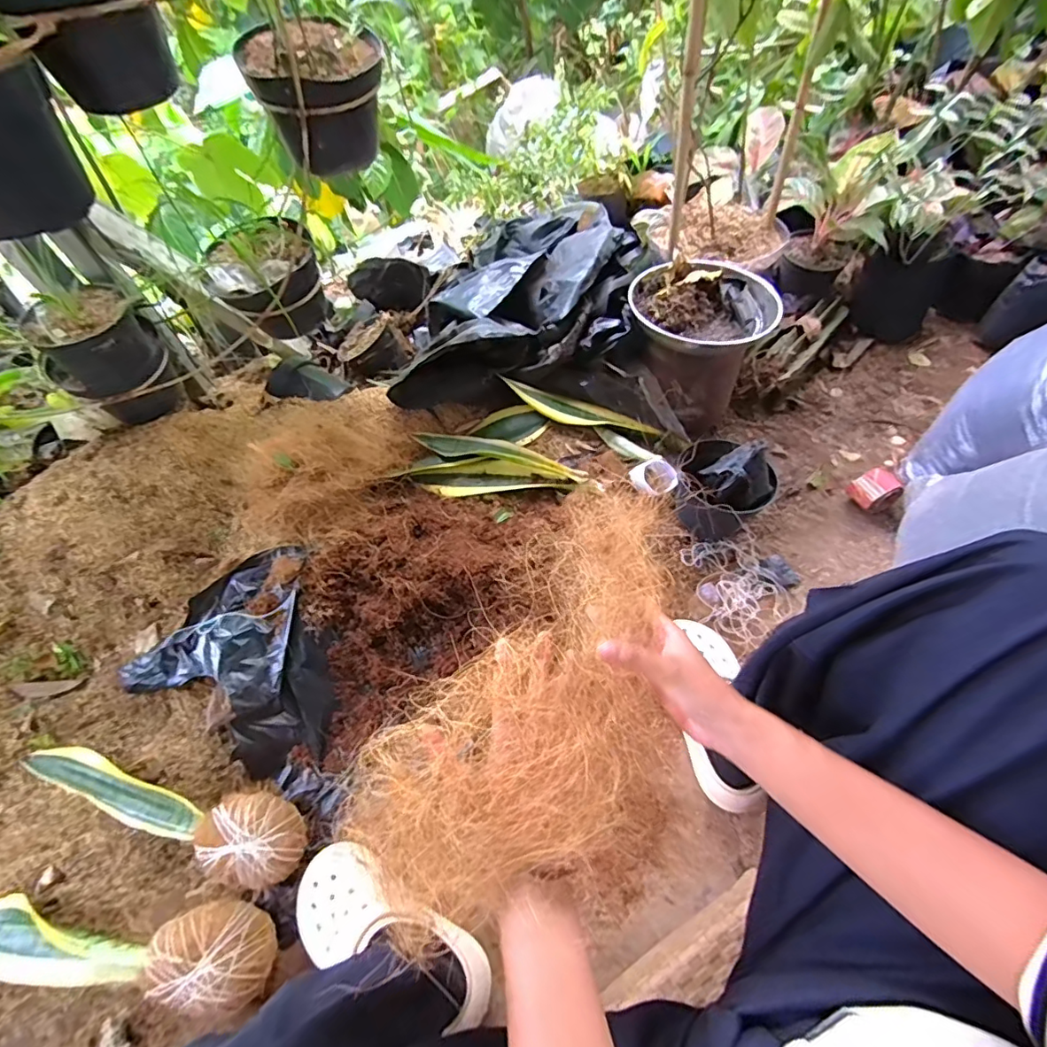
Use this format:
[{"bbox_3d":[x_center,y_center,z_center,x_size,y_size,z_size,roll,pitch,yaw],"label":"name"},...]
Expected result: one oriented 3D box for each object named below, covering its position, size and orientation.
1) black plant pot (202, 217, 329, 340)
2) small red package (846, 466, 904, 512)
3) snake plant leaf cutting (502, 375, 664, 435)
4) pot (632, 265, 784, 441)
[{"bbox_3d":[-0.410,-0.390,0.851,0.171,0.134,0.150,-29,62,-12],"label":"black plant pot"},{"bbox_3d":[0.602,-0.055,0.901,0.067,0.062,0.063,-23,61,-9],"label":"small red package"},{"bbox_3d":[0.107,-0.209,0.971,0.300,0.022,0.062,13,60,-10],"label":"snake plant leaf cutting"},{"bbox_3d":[0.308,-0.318,0.981,0.225,0.248,0.215,-2,60,3],"label":"pot"}]

